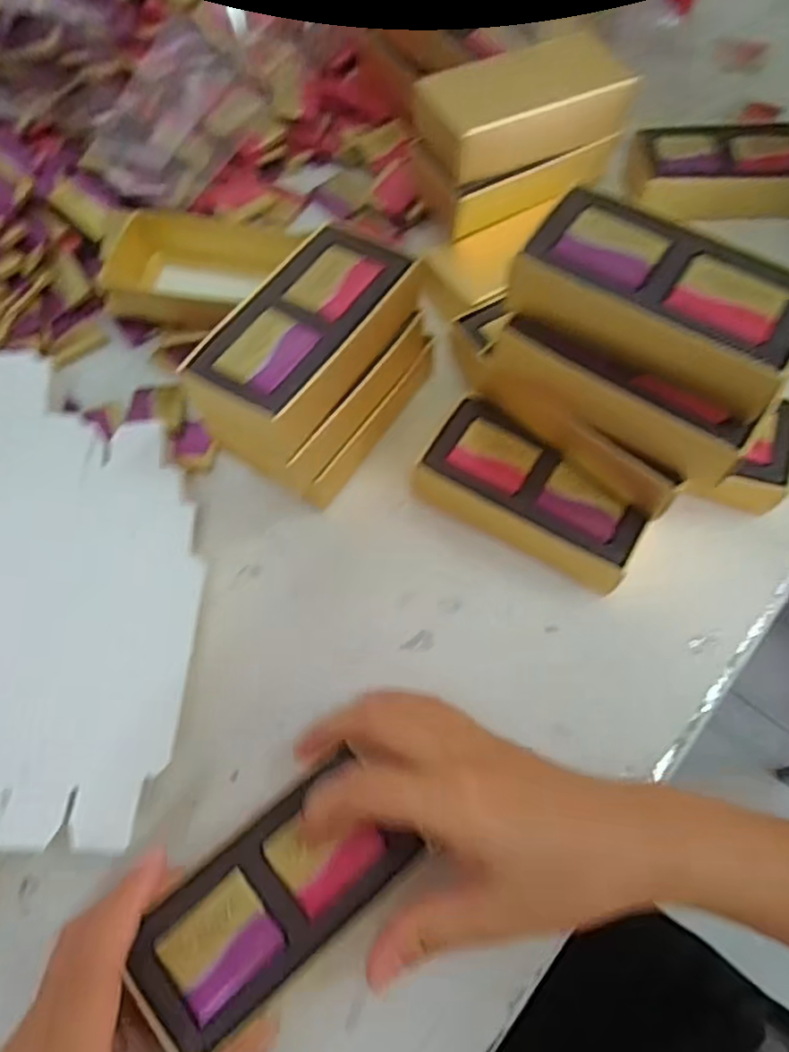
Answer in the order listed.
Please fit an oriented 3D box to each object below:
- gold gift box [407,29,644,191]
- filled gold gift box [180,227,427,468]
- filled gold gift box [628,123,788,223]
[{"bbox_3d":[0.075,-0.241,0.383,0.118,0.029,0.059,-20,65,-8],"label":"gold gift box"},{"bbox_3d":[-0.041,-0.087,0.314,0.058,0.030,0.116,30,68,15],"label":"filled gold gift box"},{"bbox_3d":[0.217,-0.239,0.451,0.119,0.029,0.059,-1,64,1],"label":"filled gold gift box"}]

